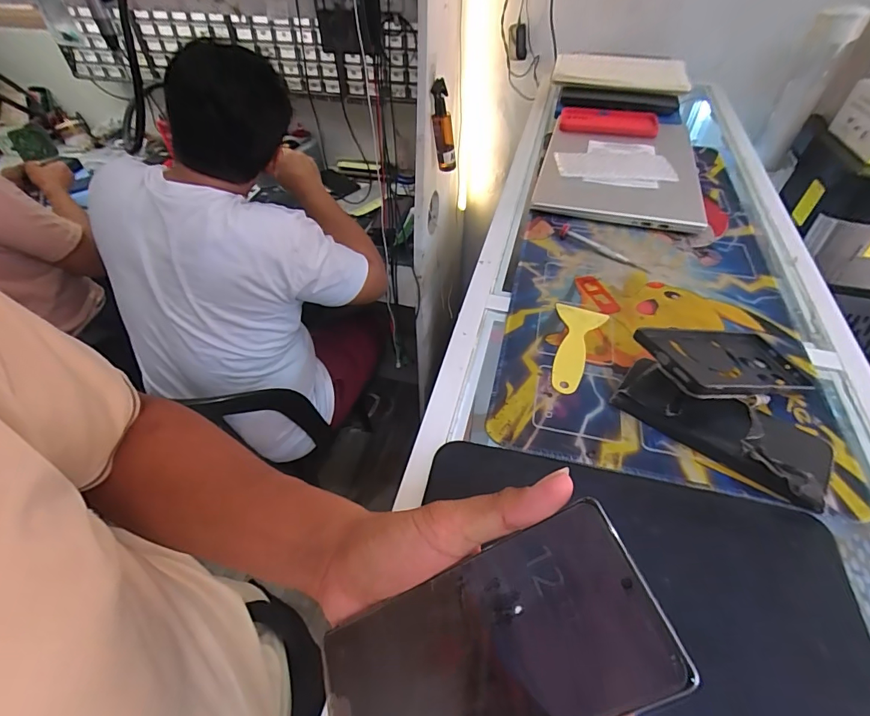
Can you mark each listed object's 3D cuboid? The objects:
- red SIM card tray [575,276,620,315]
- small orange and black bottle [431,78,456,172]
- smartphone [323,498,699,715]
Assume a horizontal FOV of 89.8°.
[{"bbox_3d":[0.188,-0.074,0.506,0.026,0.006,0.071,-10,48,-8],"label":"red SIM card tray"},{"bbox_3d":[0.019,-0.471,0.900,0.049,0.168,0.033,-2,47,-1],"label":"small orange and black bottle"},{"bbox_3d":[0.019,0.133,0.196,0.160,0.007,0.072,-32,48,13],"label":"smartphone"}]

